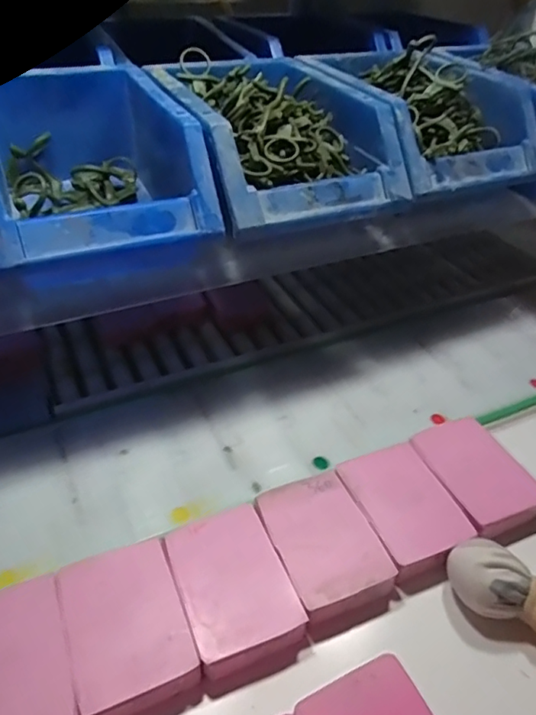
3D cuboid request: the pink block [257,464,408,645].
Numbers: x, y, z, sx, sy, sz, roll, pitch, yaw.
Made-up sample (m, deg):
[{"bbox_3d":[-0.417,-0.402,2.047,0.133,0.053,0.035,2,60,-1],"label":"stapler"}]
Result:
[{"bbox_3d":[0.031,0.103,0.301,0.054,0.015,0.079,-14,44,-20],"label":"pink block"}]

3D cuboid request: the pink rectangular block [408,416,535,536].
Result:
[{"bbox_3d":[0.129,0.074,0.340,0.055,0.017,0.074,-14,43,-19],"label":"pink rectangular block"}]

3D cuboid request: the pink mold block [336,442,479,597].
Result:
[{"bbox_3d":[0.081,0.090,0.319,0.054,0.015,0.079,-13,43,-19],"label":"pink mold block"}]

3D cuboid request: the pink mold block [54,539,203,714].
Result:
[{"bbox_3d":[-0.068,0.130,0.262,0.053,0.014,0.075,-15,44,-20],"label":"pink mold block"}]

